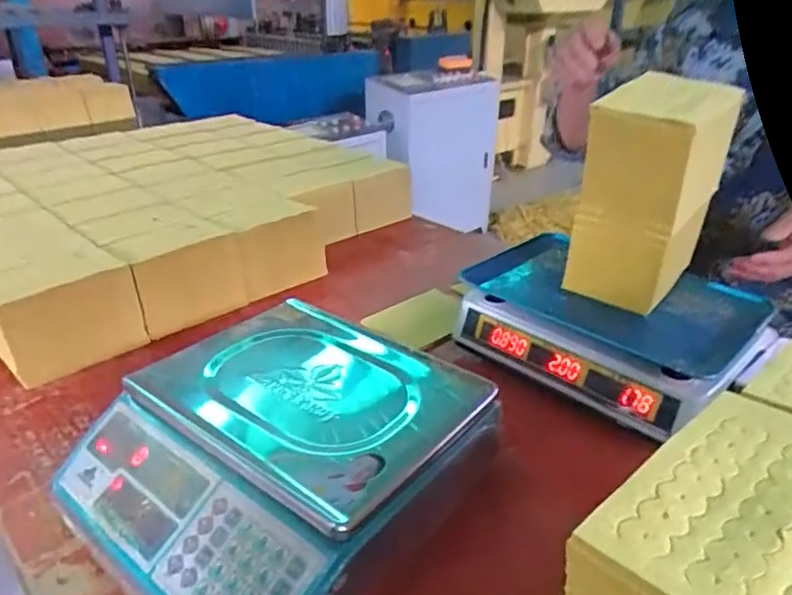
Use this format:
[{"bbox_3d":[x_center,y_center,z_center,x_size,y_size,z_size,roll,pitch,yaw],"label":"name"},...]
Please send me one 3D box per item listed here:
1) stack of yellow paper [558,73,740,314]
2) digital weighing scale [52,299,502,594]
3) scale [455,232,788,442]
[{"bbox_3d":[0.316,-0.126,0.738,0.131,0.250,0.154,20,34,33],"label":"stack of yellow paper"},{"bbox_3d":[-0.106,0.136,0.551,0.312,0.090,0.307,20,34,33],"label":"digital weighing scale"},{"bbox_3d":[0.285,0.028,0.808,0.342,0.092,0.292,24,36,38],"label":"scale"}]

